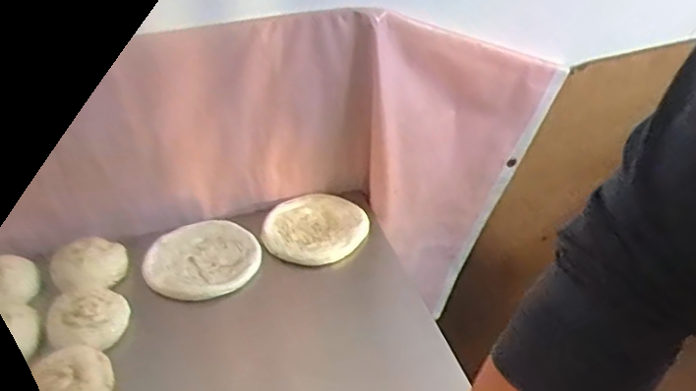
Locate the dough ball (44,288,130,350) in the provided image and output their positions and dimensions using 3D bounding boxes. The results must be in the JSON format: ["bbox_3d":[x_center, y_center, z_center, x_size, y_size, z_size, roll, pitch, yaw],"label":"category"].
[{"bbox_3d":[-0.265,0.125,0.624,0.071,0.041,0.066,-1,37,1],"label":"dough ball"}]

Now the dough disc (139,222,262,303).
[{"bbox_3d":[-0.171,0.073,0.722,0.131,0.015,0.124,-1,37,1],"label":"dough disc"}]

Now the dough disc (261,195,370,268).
[{"bbox_3d":[-0.040,0.040,0.760,0.126,0.011,0.119,-1,37,1],"label":"dough disc"}]

